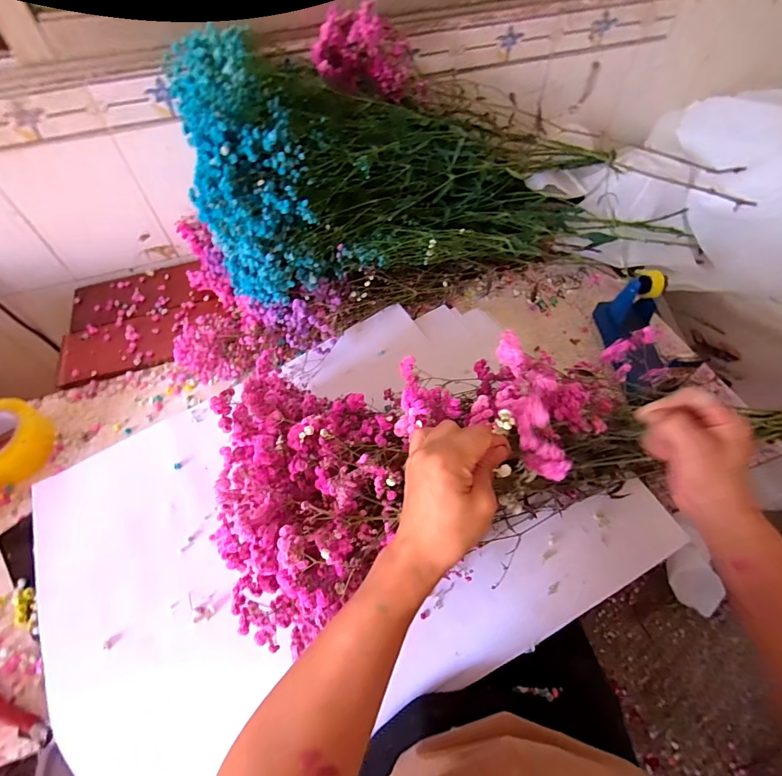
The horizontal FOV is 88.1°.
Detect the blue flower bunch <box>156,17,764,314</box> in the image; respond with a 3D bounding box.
[{"bbox_3d":[0.135,-0.368,0.732,0.893,0.262,0.343,-11,55,-22],"label":"blue flower bunch"}]

